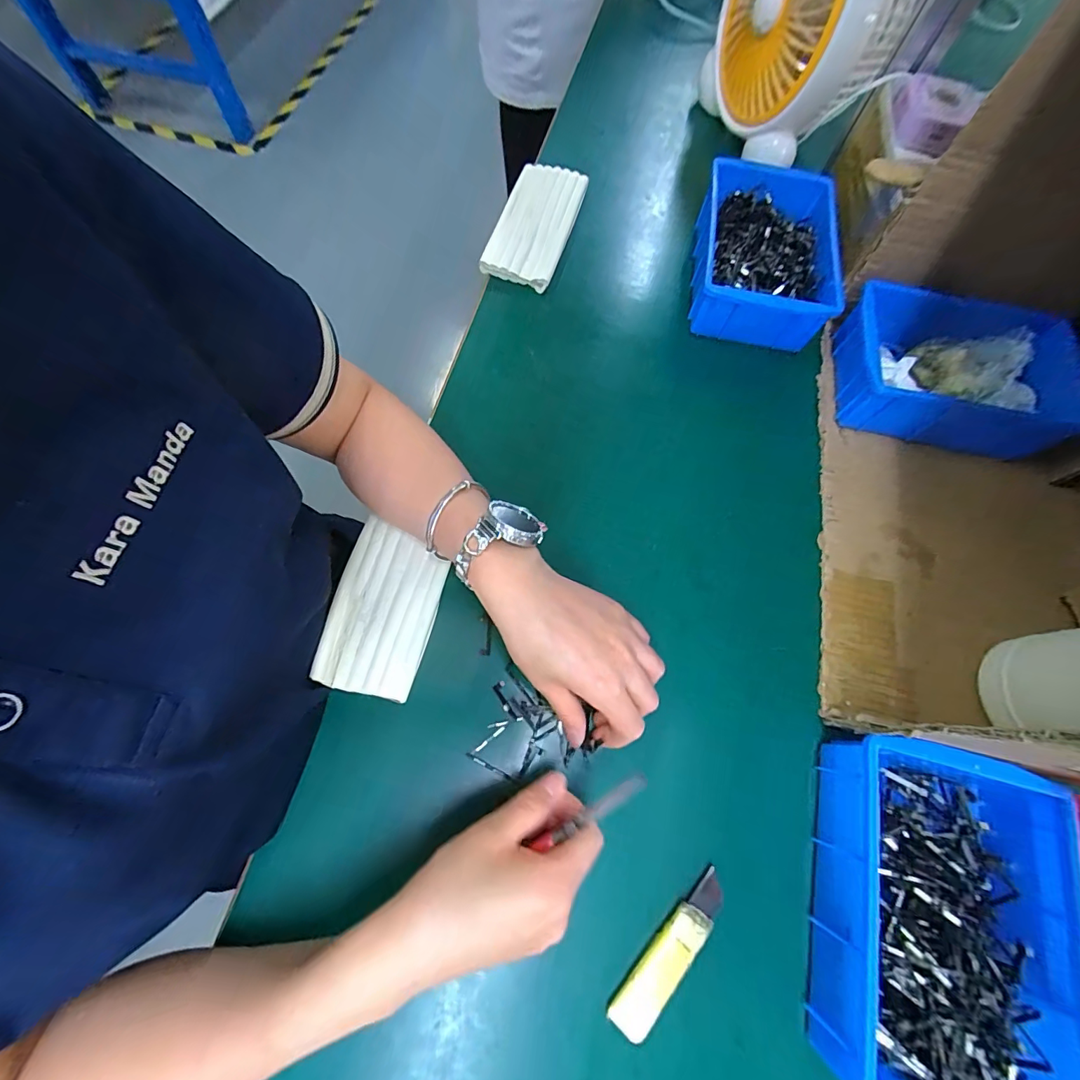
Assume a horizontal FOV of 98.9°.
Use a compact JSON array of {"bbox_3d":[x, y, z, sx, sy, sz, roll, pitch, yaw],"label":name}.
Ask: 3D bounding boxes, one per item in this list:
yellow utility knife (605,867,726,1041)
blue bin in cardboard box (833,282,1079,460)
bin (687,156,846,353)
[{"bbox_3d":[0.085,0.267,0.301,0.026,0.011,0.104,39,73,12],"label":"yellow utility knife"},{"bbox_3d":[0.394,-0.158,0.443,0.209,0.060,0.139,15,70,3],"label":"blue bin in cardboard box"},{"bbox_3d":[0.237,-0.304,0.490,0.140,0.066,0.209,11,70,2],"label":"bin"}]

